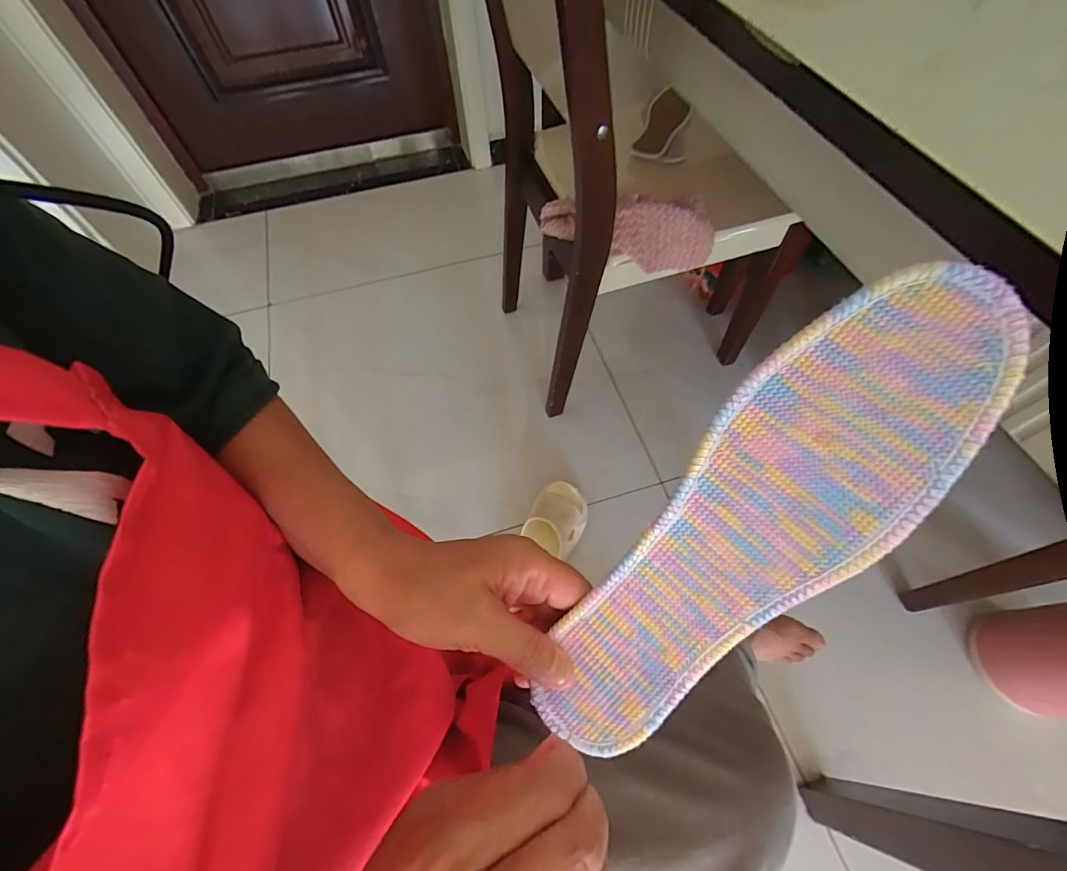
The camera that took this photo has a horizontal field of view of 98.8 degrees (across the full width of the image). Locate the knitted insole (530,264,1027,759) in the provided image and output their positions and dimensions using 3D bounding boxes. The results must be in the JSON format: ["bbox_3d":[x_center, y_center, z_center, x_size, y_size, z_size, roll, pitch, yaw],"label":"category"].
[{"bbox_3d":[0.087,0.045,0.189,0.072,0.008,0.238,37,106,15],"label":"knitted insole"}]

